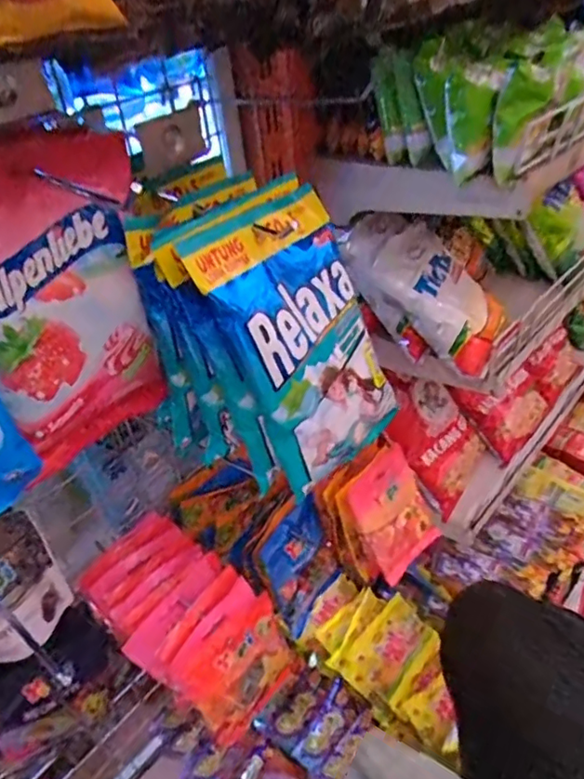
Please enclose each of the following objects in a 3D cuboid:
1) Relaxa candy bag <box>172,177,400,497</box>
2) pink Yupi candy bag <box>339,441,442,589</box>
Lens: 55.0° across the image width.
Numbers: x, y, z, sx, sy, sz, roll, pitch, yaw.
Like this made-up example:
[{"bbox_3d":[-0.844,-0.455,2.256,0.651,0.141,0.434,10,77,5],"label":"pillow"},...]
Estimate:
[{"bbox_3d":[0.009,-0.041,0.393,0.122,0.189,0.026,-38,17,-35],"label":"Relaxa candy bag"},{"bbox_3d":[0.124,0.145,0.668,0.119,0.138,0.025,-34,10,-39],"label":"pink Yupi candy bag"}]

